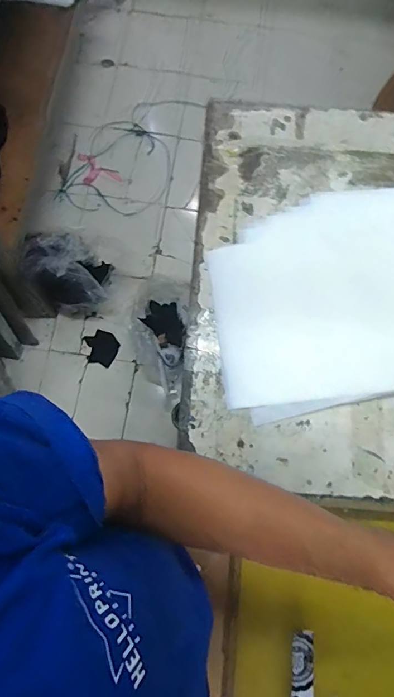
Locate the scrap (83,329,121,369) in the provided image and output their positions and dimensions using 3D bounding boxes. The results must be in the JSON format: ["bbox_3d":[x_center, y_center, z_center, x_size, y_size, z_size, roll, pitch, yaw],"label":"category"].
[{"bbox_3d":[-0.325,-0.002,1.461,0.115,0.007,0.114,18,79,3],"label":"scrap"}]

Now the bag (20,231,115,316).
[{"bbox_3d":[-0.393,-0.240,1.347,0.211,0.339,0.177,5,75,0],"label":"bag"}]

